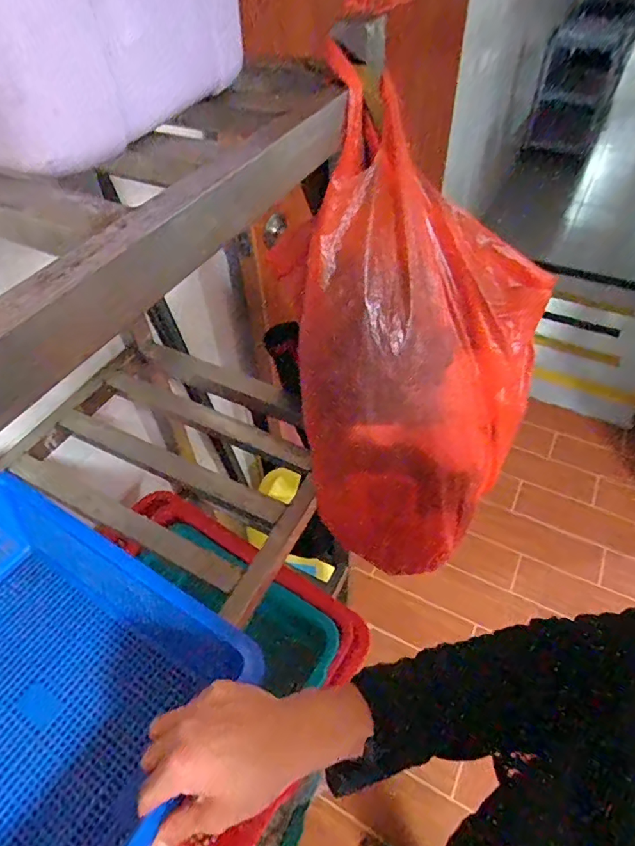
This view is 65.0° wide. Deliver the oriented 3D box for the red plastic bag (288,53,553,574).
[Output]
[{"bbox_3d":[0.099,-0.067,0.518,0.223,0.440,0.215,24,54,22],"label":"red plastic bag"}]

